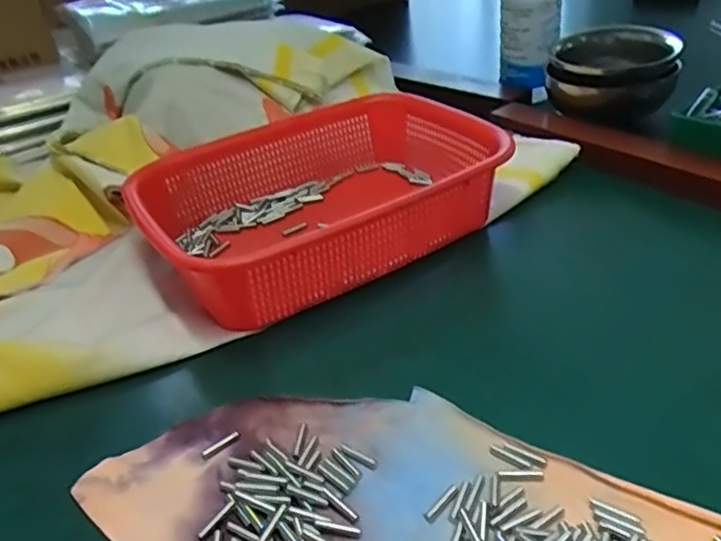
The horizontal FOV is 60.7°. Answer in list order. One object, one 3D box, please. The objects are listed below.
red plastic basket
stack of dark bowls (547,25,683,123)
[{"bbox_3d":[-0.032,-0.062,0.519,0.289,0.078,0.210,-22,38,-21],"label":"red plastic basket"},{"bbox_3d":[0.262,-0.209,0.648,0.125,0.073,0.116,3,36,14],"label":"stack of dark bowls"}]

